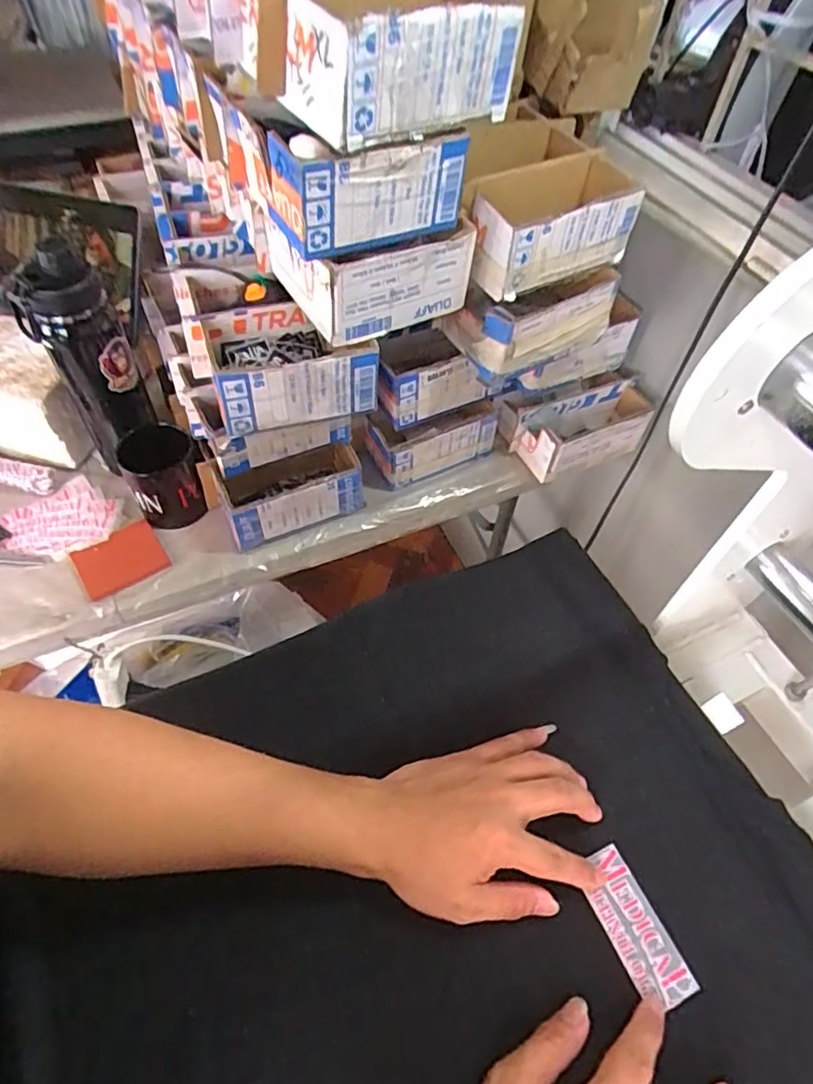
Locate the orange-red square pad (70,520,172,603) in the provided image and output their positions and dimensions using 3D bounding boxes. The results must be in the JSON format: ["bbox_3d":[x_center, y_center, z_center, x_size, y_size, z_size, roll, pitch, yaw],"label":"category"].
[{"bbox_3d":[-0.322,0.021,0.676,0.089,0.009,0.075,-28,61,-21],"label":"orange-red square pad"}]

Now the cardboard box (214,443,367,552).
[{"bbox_3d":[-0.133,-0.063,0.706,0.166,0.079,0.088,-17,58,-15],"label":"cardboard box"}]

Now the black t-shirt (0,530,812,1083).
[{"bbox_3d":[-0.003,0.229,0.388,0.542,0.028,0.396,-21,59,-17],"label":"black t-shirt"}]

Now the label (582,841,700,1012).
[{"bbox_3d":[0.147,0.250,0.390,0.038,0.006,0.089,-19,61,-16],"label":"label"}]

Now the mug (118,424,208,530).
[{"bbox_3d":[-0.281,-0.076,0.698,0.076,0.079,0.086,-19,59,-16],"label":"mug"}]

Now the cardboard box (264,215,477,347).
[{"bbox_3d":[-0.036,-0.269,0.572,0.157,0.078,0.129,-25,60,-19],"label":"cardboard box"}]

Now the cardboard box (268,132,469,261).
[{"bbox_3d":[-0.033,-0.297,0.495,0.156,0.077,0.080,-25,60,-19],"label":"cardboard box"}]

